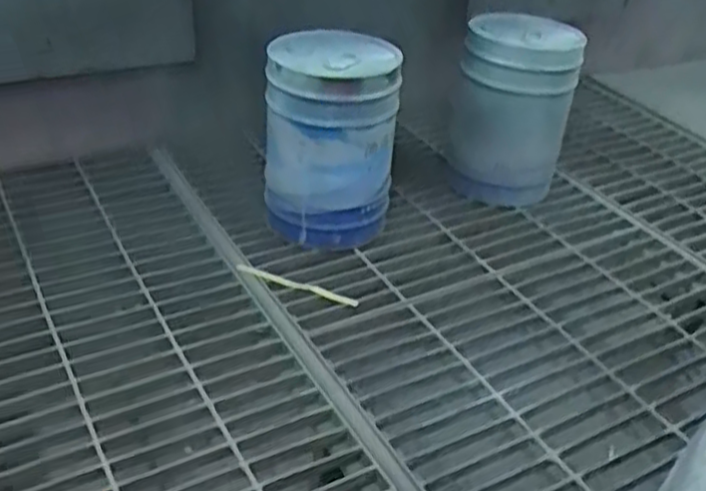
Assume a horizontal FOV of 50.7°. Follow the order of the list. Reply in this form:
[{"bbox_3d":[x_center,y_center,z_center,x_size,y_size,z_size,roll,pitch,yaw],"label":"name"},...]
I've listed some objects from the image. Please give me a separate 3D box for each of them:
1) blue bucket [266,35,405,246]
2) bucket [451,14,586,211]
[{"bbox_3d":[-0.047,-0.203,1.514,0.264,0.389,0.253,4,36,-4],"label":"blue bucket"},{"bbox_3d":[0.372,-0.313,1.765,0.265,0.391,0.277,11,37,5],"label":"bucket"}]

